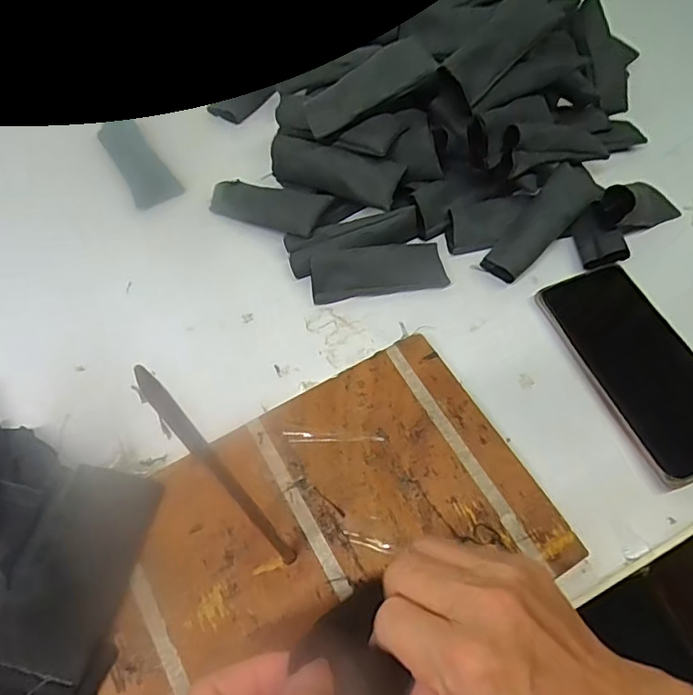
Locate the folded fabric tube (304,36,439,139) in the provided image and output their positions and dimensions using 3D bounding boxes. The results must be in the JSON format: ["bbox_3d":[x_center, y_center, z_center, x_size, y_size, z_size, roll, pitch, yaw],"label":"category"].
[{"bbox_3d":[0.015,-0.196,0.407,0.100,0.008,0.043,-30,63,7],"label":"folded fabric tube"}]

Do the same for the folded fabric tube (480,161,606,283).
[{"bbox_3d":[0.154,-0.098,0.423,0.036,0.022,0.114,41,87,21],"label":"folded fabric tube"}]

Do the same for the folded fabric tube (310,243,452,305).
[{"bbox_3d":[0.025,-0.061,0.415,0.103,0.030,0.041,-12,62,-5],"label":"folded fabric tube"}]

